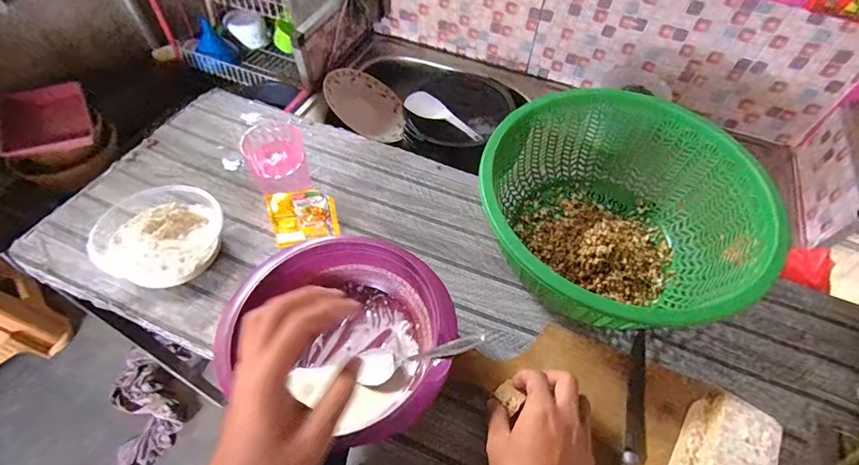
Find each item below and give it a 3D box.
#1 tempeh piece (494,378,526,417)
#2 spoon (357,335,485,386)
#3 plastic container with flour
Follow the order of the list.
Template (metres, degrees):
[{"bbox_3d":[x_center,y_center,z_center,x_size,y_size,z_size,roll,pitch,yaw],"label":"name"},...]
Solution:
[{"bbox_3d":[0.083,0.170,0.431,0.020,0.008,0.031,-26,60,-19],"label":"tempeh piece"},{"bbox_3d":[-0.009,0.127,0.421,0.148,0.021,0.040,-22,49,30],"label":"spoon"},{"bbox_3d":[-0.342,0.003,0.538,0.131,0.062,0.137,1,56,-2],"label":"plastic container with flour"}]

